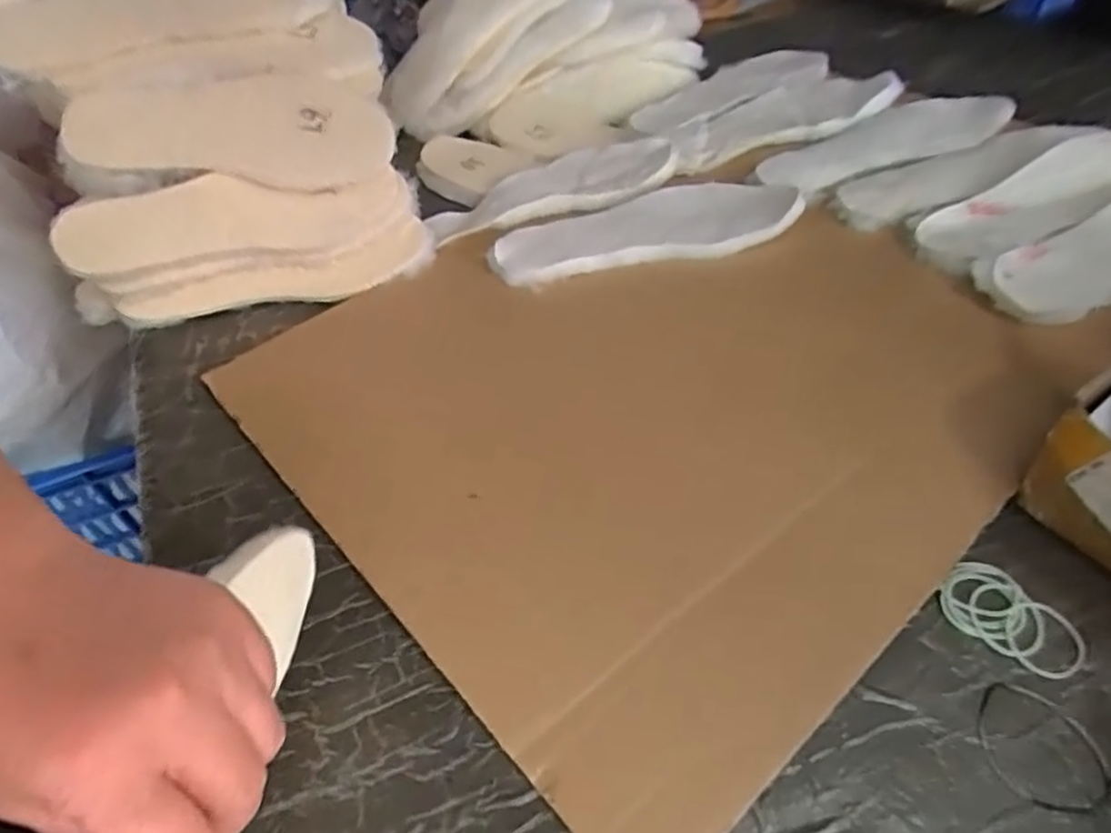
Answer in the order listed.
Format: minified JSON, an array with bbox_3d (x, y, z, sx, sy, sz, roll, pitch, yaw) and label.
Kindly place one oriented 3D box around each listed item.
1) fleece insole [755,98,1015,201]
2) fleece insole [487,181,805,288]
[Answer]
[{"bbox_3d":[0.331,-0.282,0.724,0.275,0.012,0.098,-23,49,-12],"label":"fleece insole"},{"bbox_3d":[0.081,-0.180,0.662,0.278,0.023,0.098,-9,52,1],"label":"fleece insole"}]

